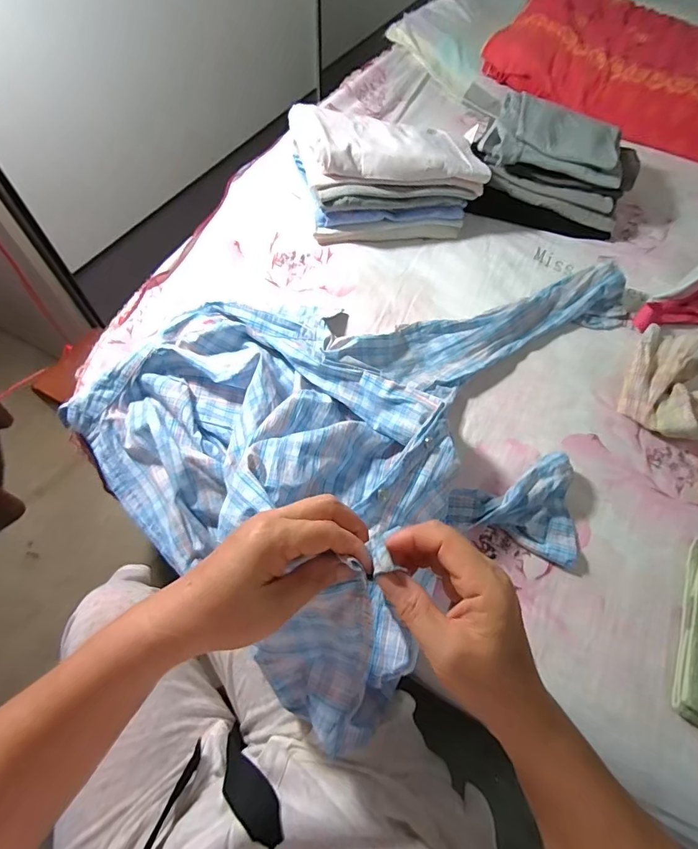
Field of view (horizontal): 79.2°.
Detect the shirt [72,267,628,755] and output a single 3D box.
[{"bbox_3d":[0.069,-0.068,0.485,0.641,0.157,0.476,-39,69,-20],"label":"shirt"}]

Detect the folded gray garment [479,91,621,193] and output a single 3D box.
[{"bbox_3d":[0.329,-0.459,0.676,0.211,0.047,0.131,15,62,6],"label":"folded gray garment"}]

